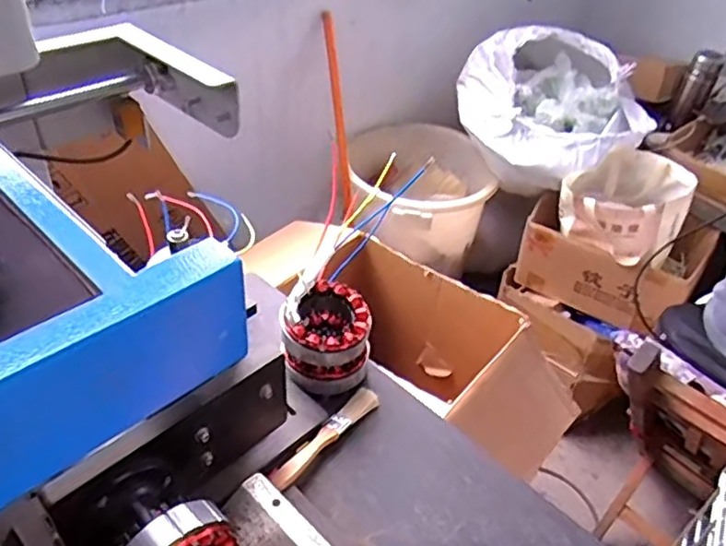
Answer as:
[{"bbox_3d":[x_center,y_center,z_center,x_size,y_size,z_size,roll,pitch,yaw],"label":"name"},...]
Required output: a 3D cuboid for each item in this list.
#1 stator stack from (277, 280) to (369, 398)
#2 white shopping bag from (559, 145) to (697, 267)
[{"bbox_3d":[-0.039,0.064,0.636,0.088,0.086,0.089,-2,40,-10],"label":"stator stack"},{"bbox_3d":[0.565,-0.153,1.360,0.245,0.170,0.184,25,43,22],"label":"white shopping bag"}]

